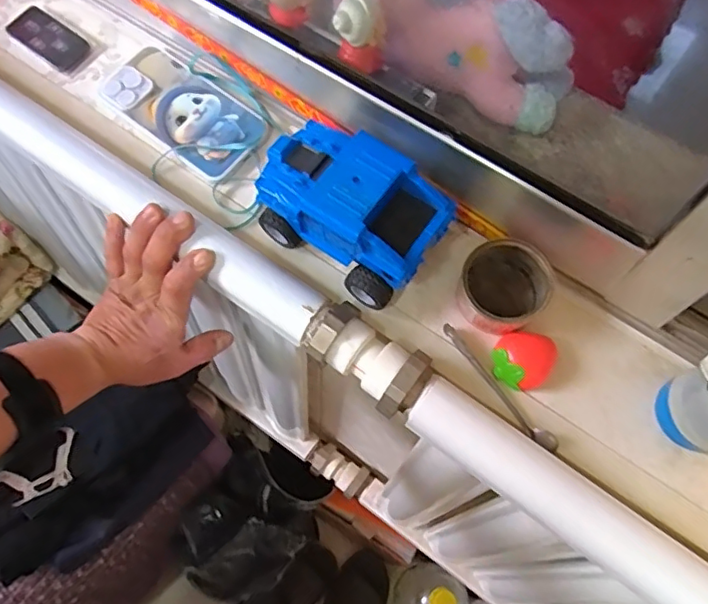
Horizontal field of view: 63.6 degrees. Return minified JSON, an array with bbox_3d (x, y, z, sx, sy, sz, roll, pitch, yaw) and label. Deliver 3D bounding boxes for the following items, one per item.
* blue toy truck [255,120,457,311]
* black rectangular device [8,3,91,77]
[{"bbox_3d":[-0.004,-0.069,0.434,0.138,0.083,0.076,35,68,12],"label":"blue toy truck"},{"bbox_3d":[-0.294,-0.253,0.552,0.079,0.012,0.041,38,69,14],"label":"black rectangular device"}]

